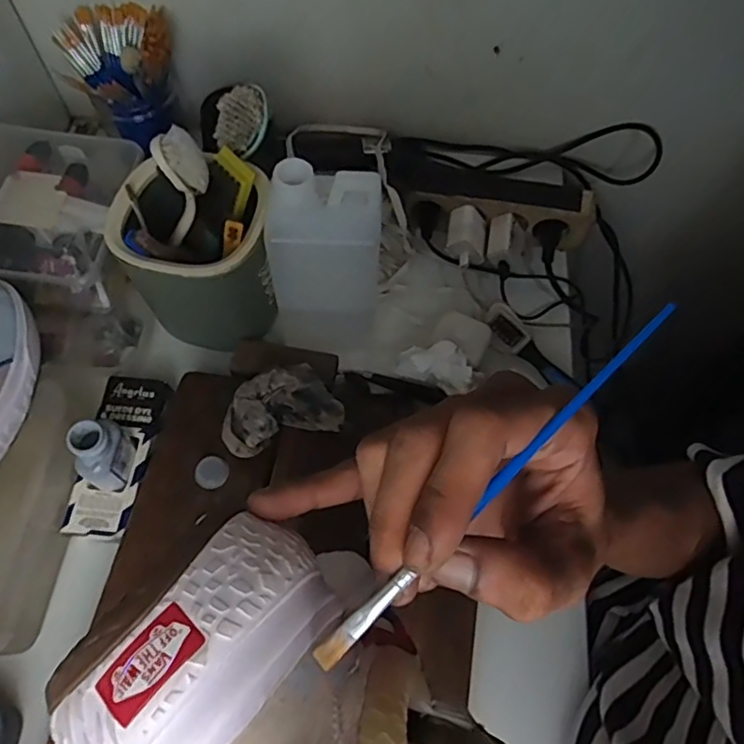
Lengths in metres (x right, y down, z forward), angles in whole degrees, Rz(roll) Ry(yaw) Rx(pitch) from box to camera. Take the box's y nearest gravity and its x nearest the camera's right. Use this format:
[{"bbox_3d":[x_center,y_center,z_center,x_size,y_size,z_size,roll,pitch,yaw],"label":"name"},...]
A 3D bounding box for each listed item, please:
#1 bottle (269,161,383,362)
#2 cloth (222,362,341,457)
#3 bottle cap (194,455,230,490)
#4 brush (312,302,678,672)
[{"bbox_3d":[-0.037,-0.079,0.502,0.085,0.204,0.052,10,64,3],"label":"bottle"},{"bbox_3d":[-0.078,0.035,0.499,0.094,0.046,0.065,-32,69,-16],"label":"cloth"},{"bbox_3d":[-0.132,0.083,0.492,0.026,0.006,0.026,-34,69,-17],"label":"bottle cap"},{"bbox_3d":[0.044,0.034,0.196,0.167,0.006,0.007,-43,72,-7],"label":"brush"}]

